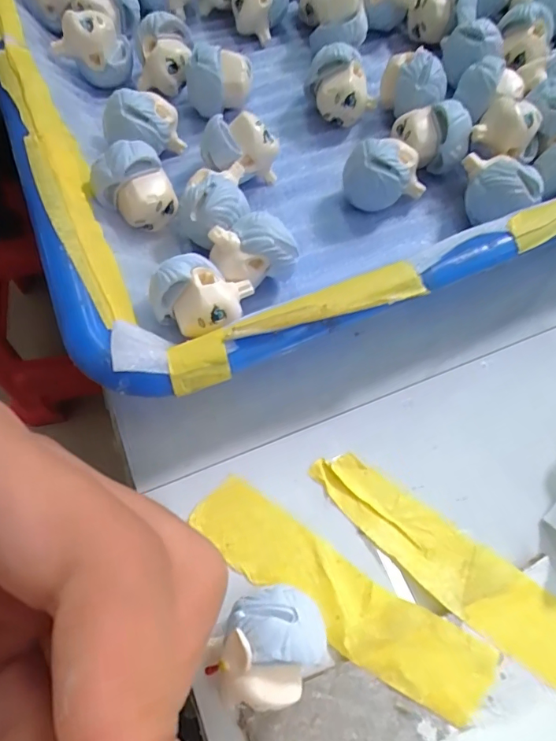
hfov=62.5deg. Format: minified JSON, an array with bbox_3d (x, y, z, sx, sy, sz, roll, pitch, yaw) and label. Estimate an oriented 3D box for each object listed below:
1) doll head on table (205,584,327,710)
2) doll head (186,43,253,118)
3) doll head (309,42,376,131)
[{"bbox_3d":[-0.002,0.063,0.106,0.021,0.026,0.025,34,70,13],"label":"doll head on table"},{"bbox_3d":[-0.023,-0.113,0.181,0.026,0.023,0.019,-9,67,-5],"label":"doll head"},{"bbox_3d":[0.025,-0.112,0.182,0.021,0.025,0.021,-30,70,-13],"label":"doll head"}]

